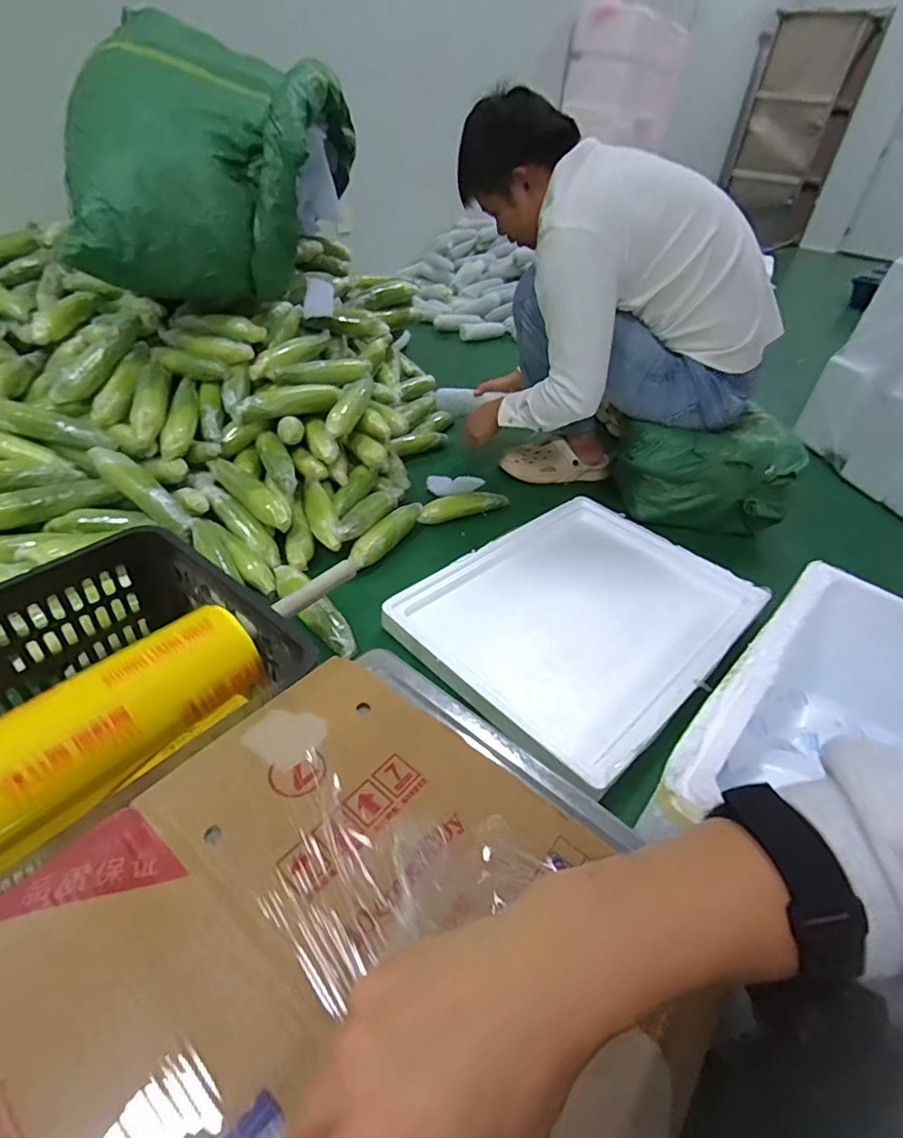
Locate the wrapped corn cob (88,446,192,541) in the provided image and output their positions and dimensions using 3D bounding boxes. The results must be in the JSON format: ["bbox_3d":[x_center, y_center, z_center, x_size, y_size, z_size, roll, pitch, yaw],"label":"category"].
[{"bbox_3d":[-0.551,-0.143,0.961,0.244,0.044,0.043,40,43,5],"label":"wrapped corn cob"}]

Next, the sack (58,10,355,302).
[{"bbox_3d":[-0.443,-0.805,1.089,0.399,0.398,0.573,4,40,-3],"label":"sack"}]

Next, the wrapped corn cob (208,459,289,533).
[{"bbox_3d":[-0.383,-0.147,1.044,0.212,0.052,0.054,39,46,15],"label":"wrapped corn cob"}]

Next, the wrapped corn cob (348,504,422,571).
[{"bbox_3d":[-0.131,-0.070,1.083,0.046,0.050,0.218,22,42,18],"label":"wrapped corn cob"}]

